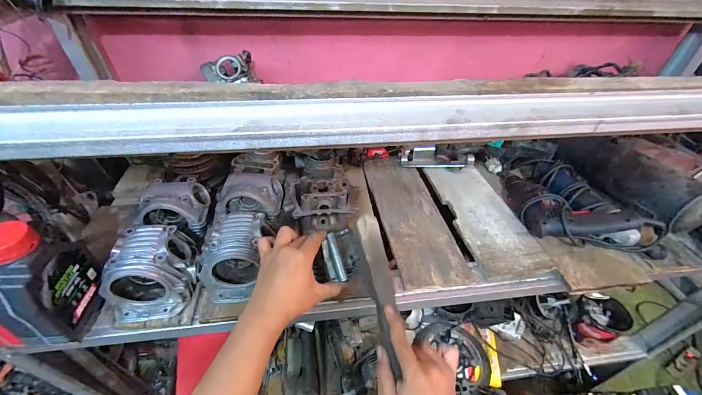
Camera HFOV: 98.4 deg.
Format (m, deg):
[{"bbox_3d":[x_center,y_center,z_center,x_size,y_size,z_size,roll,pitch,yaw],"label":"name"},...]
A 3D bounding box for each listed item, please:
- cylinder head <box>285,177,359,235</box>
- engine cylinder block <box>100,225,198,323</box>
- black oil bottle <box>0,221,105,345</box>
[{"bbox_3d":[-0.060,0.005,0.679,0.160,0.087,0.120,-1,43,-5],"label":"cylinder head"},{"bbox_3d":[-0.336,0.124,0.514,0.120,0.105,0.128,1,43,-3],"label":"engine cylinder block"},{"bbox_3d":[-0.440,0.123,0.438,0.059,0.199,0.122,8,43,5],"label":"black oil bottle"}]

